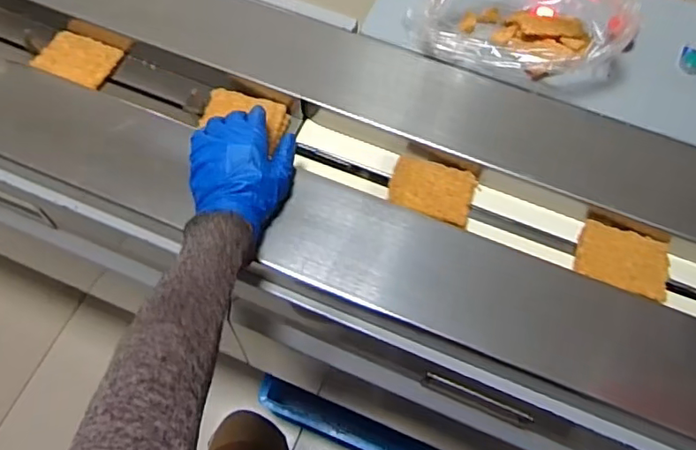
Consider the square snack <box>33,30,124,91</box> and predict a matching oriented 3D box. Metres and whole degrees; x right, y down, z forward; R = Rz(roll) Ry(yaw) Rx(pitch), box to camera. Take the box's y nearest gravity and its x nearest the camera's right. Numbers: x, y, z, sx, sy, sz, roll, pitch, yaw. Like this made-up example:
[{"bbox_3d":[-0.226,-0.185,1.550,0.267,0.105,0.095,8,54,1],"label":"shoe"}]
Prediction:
[{"bbox_3d":[-0.337,-0.209,0.721,0.091,0.012,0.068,22,65,8],"label":"square snack"}]

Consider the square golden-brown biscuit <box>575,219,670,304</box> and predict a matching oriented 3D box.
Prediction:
[{"bbox_3d":[0.292,0.037,0.605,0.092,0.013,0.069,19,65,7],"label":"square golden-brown biscuit"}]

